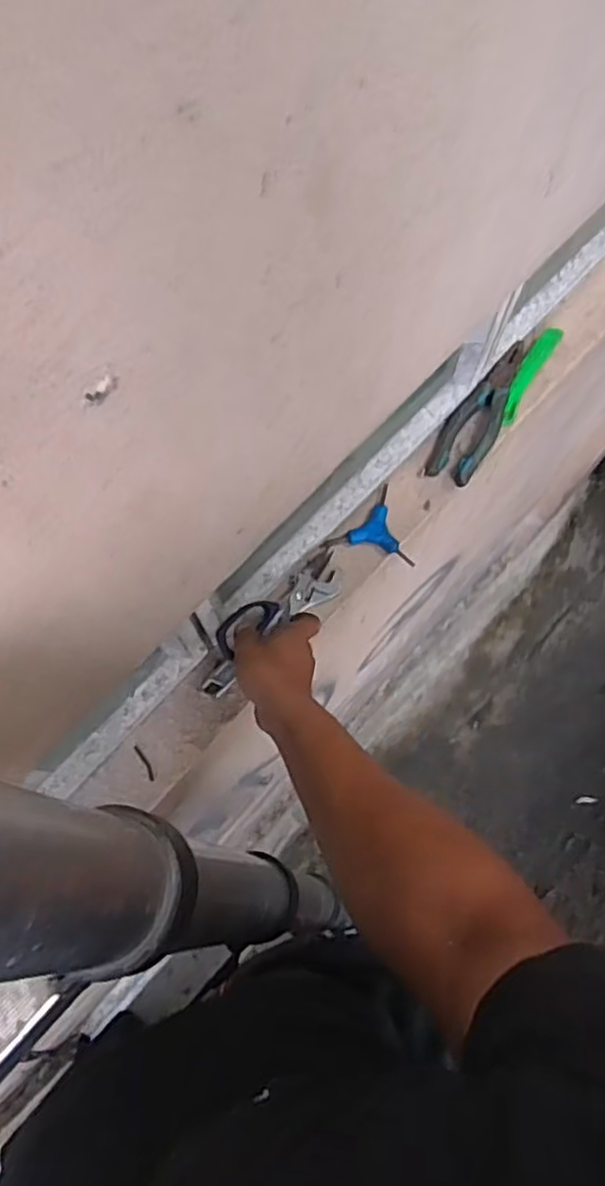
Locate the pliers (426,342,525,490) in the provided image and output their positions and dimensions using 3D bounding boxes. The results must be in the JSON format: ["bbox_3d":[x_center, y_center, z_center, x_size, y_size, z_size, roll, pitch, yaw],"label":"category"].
[{"bbox_3d":[0.215,-0.218,0.826,0.054,0.024,0.203,30,75,9],"label":"pliers"}]

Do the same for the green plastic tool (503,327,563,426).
[{"bbox_3d":[0.273,-0.263,0.842,0.025,0.024,0.142,29,75,9],"label":"green plastic tool"}]

